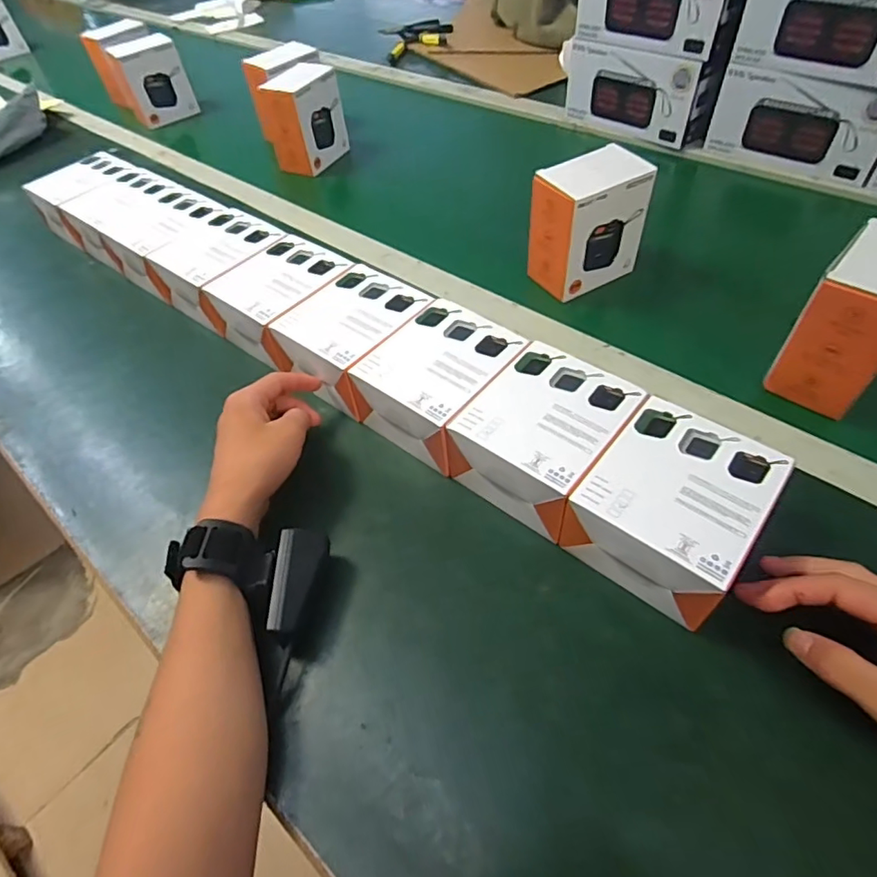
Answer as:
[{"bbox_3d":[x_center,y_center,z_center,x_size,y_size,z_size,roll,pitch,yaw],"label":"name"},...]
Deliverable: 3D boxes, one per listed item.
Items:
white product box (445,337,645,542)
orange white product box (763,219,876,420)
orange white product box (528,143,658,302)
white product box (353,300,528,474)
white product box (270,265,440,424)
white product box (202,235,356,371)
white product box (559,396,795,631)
[{"bbox_3d":[0.078,-0.001,0.398,0.097,0.060,0.109,31,61,27],"label":"white product box"},{"bbox_3d":[0.328,-0.091,0.423,0.064,0.115,0.093,34,62,28],"label":"orange white product box"},{"bbox_3d":[0.151,-0.217,0.542,0.099,0.111,0.063,-26,53,-14],"label":"orange white product box"},{"bbox_3d":[0.006,-0.044,0.438,0.104,0.062,0.112,33,61,28],"label":"white product box"},{"bbox_3d":[-0.071,-0.089,0.480,0.109,0.057,0.112,31,60,27],"label":"white product box"},{"bbox_3d":[-0.153,-0.139,0.524,0.105,0.052,0.113,31,61,27],"label":"white product box"},{"bbox_3d":[0.151,0.046,0.348,0.096,0.056,0.116,32,61,27],"label":"white product box"}]

